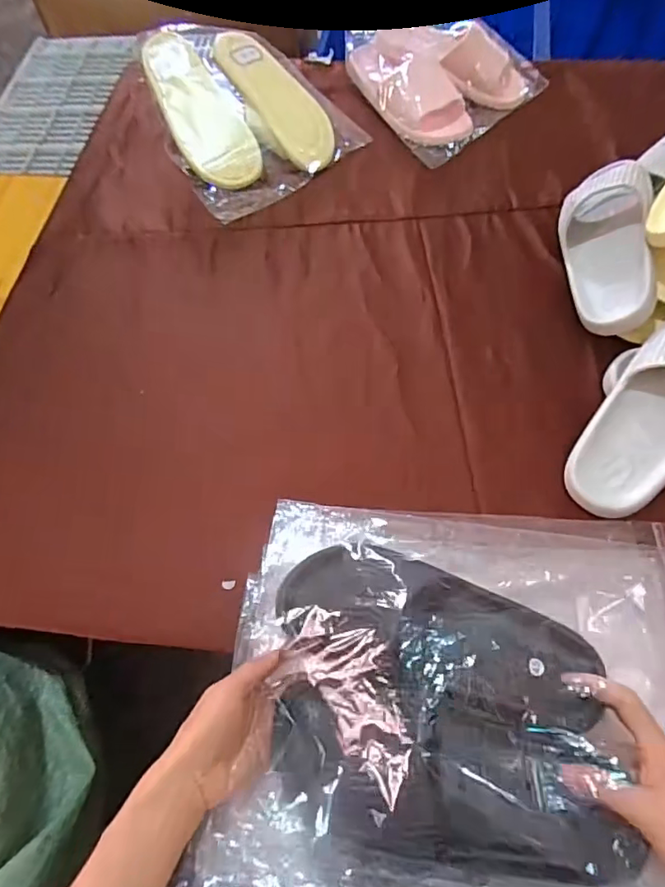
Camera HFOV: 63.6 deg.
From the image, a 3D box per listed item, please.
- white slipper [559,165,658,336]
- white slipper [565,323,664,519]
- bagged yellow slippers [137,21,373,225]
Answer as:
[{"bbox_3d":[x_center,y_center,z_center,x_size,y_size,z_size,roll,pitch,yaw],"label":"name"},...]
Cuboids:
[{"bbox_3d":[0.334,-0.247,0.647,0.106,0.075,0.265,-15,60,42],"label":"white slipper"},{"bbox_3d":[0.336,-0.039,0.538,0.101,0.070,0.257,37,92,19],"label":"white slipper"},{"bbox_3d":[-0.136,-0.513,0.804,0.261,0.111,0.279,-37,67,-14],"label":"bagged yellow slippers"}]

